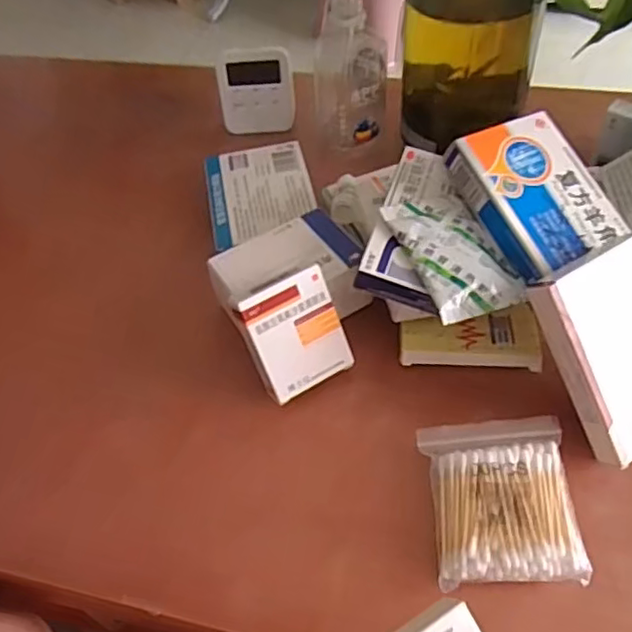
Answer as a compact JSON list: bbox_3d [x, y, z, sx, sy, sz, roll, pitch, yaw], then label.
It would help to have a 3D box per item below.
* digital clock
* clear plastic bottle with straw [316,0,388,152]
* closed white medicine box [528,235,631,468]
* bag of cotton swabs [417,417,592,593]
[{"bbox_3d":[-0.060,-0.229,0.625,0.072,0.081,0.019,-1,31,9],"label":"digital clock"},{"bbox_3d":[0.032,-0.227,0.560,0.061,0.144,0.054,4,51,9],"label":"clear plastic bottle with straw"},{"bbox_3d":[0.189,0.019,0.379,0.082,0.016,0.123,-25,96,-19],"label":"closed white medicine box"},{"bbox_3d":[0.109,0.108,0.366,0.081,0.022,0.098,-4,50,3],"label":"bag of cotton swabs"}]

